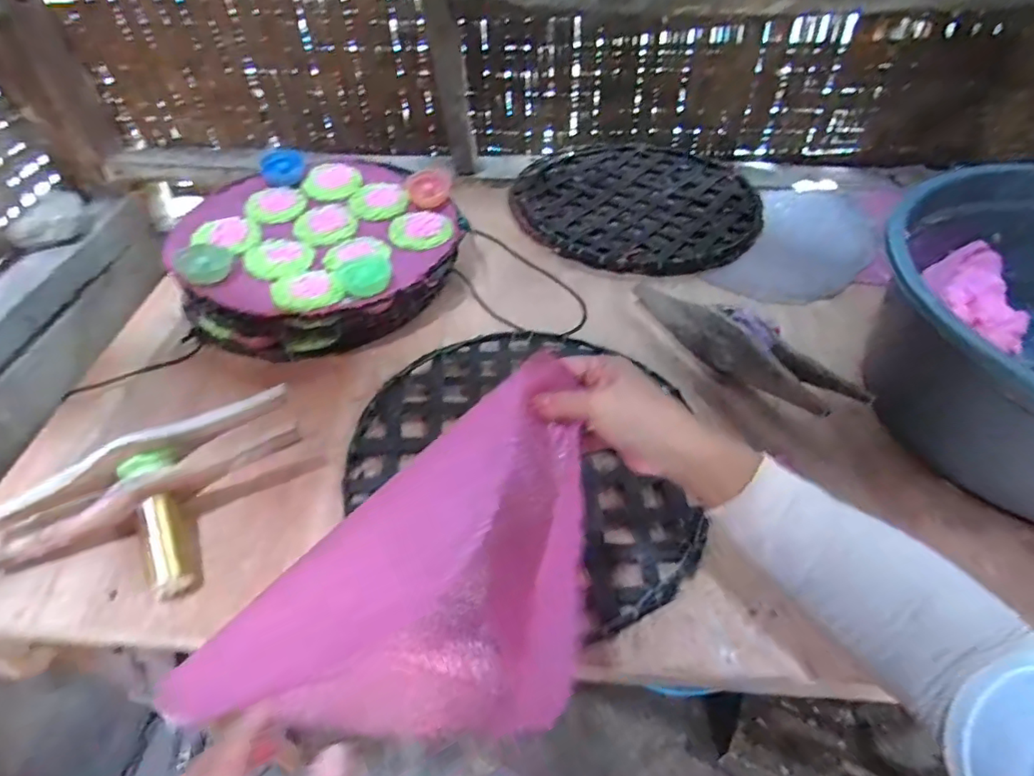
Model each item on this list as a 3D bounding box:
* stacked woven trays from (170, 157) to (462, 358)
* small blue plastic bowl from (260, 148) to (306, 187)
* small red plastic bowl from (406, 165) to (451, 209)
[{"bbox_3d":[-0.258,-0.187,0.760,0.346,0.080,0.332,-19,50,-15],"label":"stacked woven trays"},{"bbox_3d":[-0.338,-0.320,0.823,0.060,0.033,0.051,-15,49,-12],"label":"small blue plastic bowl"},{"bbox_3d":[-0.123,-0.283,0.798,0.060,0.022,0.074,-4,48,-2],"label":"small red plastic bowl"}]

